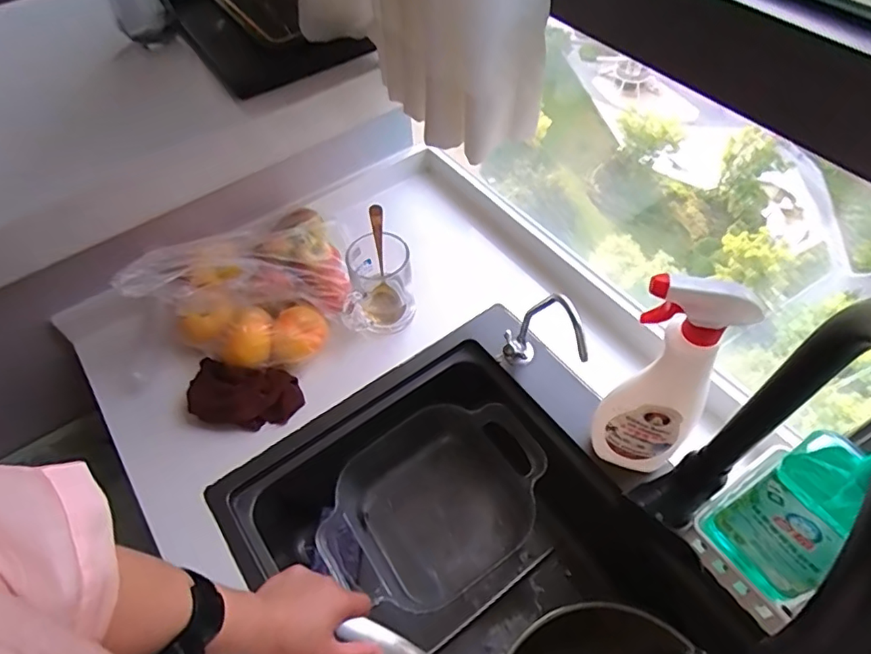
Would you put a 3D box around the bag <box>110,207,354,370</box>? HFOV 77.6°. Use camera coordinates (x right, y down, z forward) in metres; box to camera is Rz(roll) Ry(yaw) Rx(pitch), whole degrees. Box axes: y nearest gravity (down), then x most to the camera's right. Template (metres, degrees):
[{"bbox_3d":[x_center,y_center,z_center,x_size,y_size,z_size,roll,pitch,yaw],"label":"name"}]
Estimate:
[{"bbox_3d":[-0.207,-0.070,0.686,0.158,0.147,0.258,26,60,19],"label":"bag"}]

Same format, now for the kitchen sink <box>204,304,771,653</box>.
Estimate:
[{"bbox_3d":[0.111,0.357,0.627,0.446,0.213,0.672,-33,60,-19],"label":"kitchen sink"}]

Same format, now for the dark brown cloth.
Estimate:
[{"bbox_3d":[-0.238,0.090,0.681,0.128,0.053,0.072,7,55,7],"label":"dark brown cloth"}]

